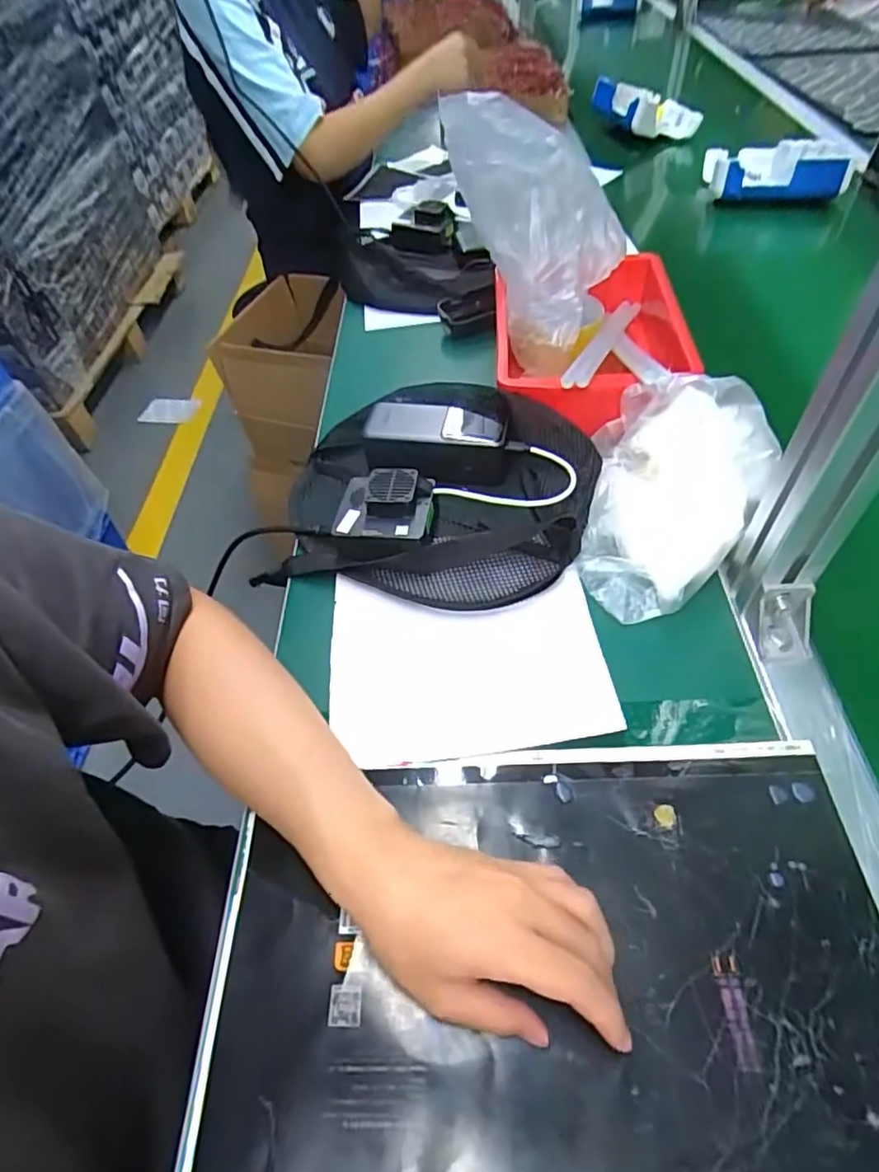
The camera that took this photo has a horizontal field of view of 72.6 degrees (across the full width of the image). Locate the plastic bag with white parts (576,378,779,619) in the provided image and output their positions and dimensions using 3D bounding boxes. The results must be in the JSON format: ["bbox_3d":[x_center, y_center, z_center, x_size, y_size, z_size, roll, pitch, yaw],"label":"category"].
[{"bbox_3d":[0.177,-0.072,0.463,0.131,0.086,0.185,16,56,16],"label":"plastic bag with white parts"}]

